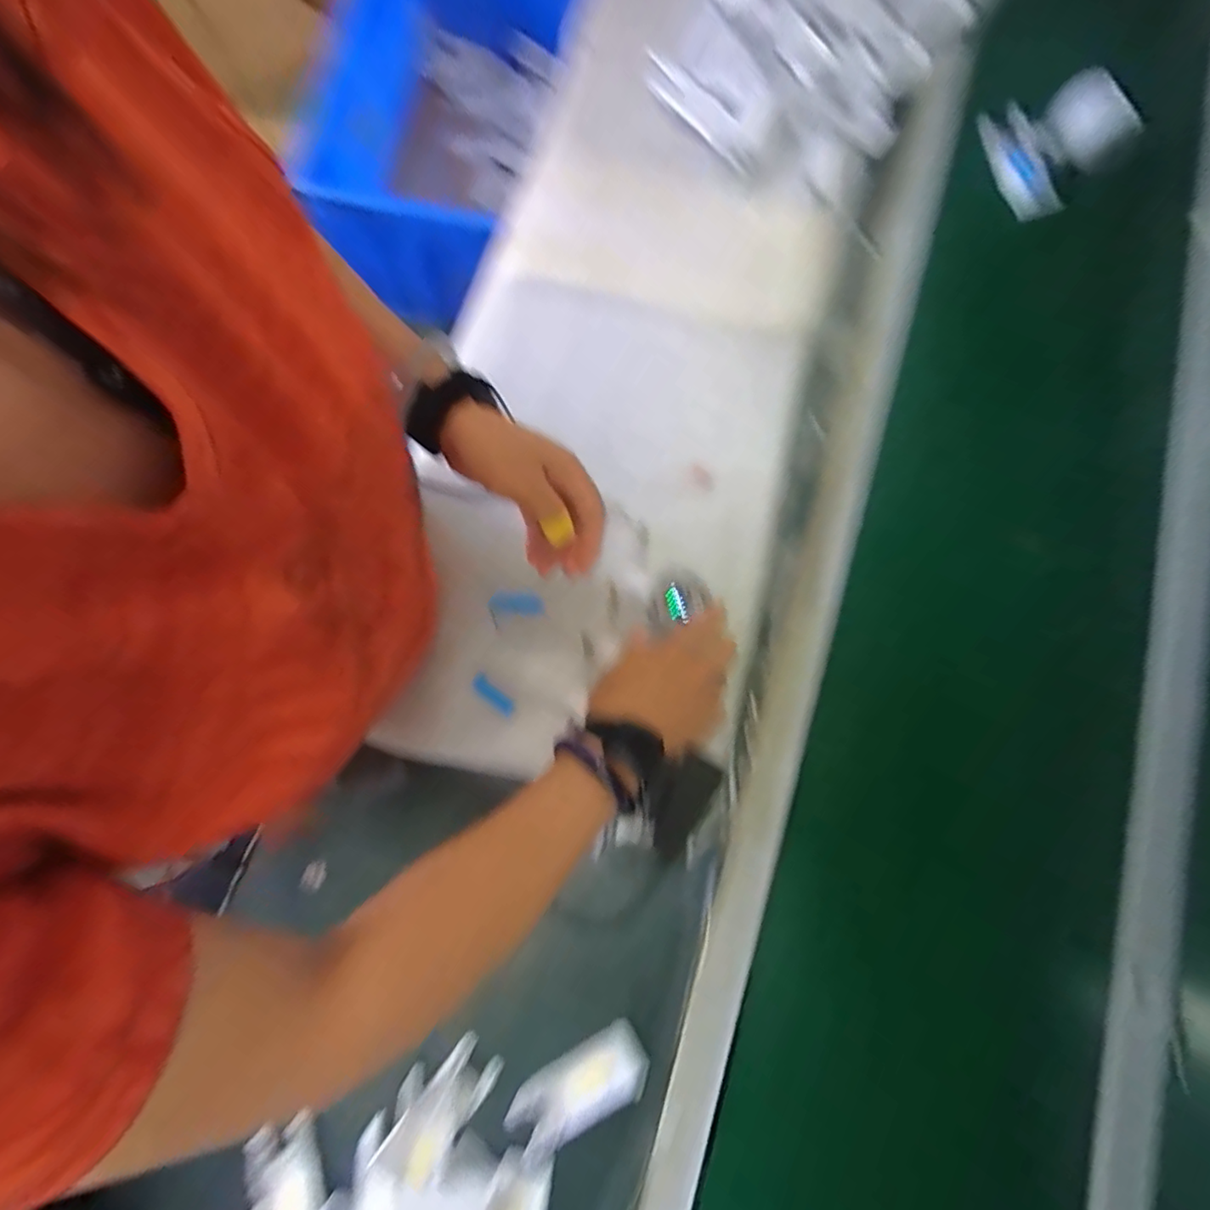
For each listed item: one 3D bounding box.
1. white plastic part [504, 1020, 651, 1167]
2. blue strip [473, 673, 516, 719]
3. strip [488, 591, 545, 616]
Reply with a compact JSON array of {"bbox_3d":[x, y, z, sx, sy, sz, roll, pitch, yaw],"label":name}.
[{"bbox_3d":[-0.020,0.397,0.481,0.114,0.023,0.051,-28,78,-7],"label":"white plastic part"},{"bbox_3d":[-0.104,0.085,0.542,0.049,0.004,0.016,40,80,8],"label":"blue strip"},{"bbox_3d":[-0.085,-0.002,0.558,0.052,0.006,0.022,5,77,1],"label":"strip"}]

